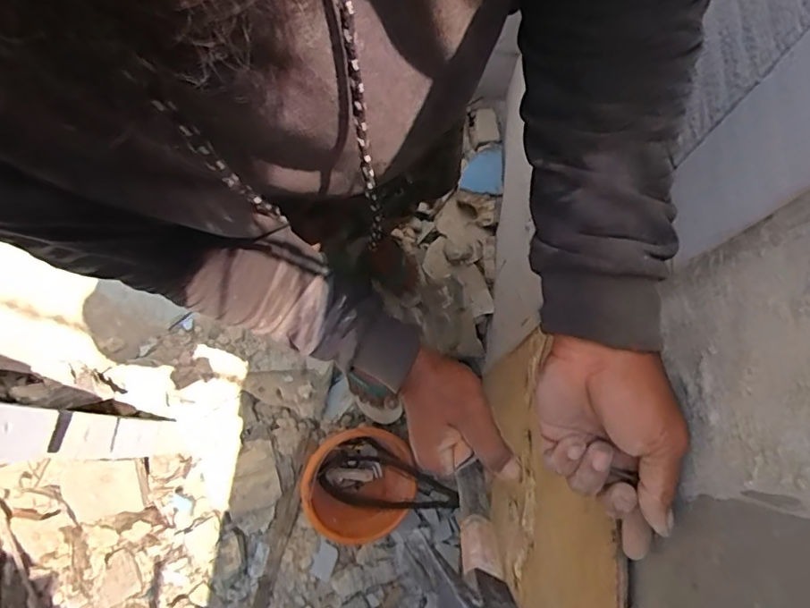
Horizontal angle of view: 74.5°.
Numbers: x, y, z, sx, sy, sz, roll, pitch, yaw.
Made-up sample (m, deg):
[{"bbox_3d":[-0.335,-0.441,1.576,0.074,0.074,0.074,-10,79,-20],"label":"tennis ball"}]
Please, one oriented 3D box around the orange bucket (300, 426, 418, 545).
[{"bbox_3d":[-0.093,0.425,1.239,0.233,0.240,0.215,0,74,0],"label":"orange bucket"}]

